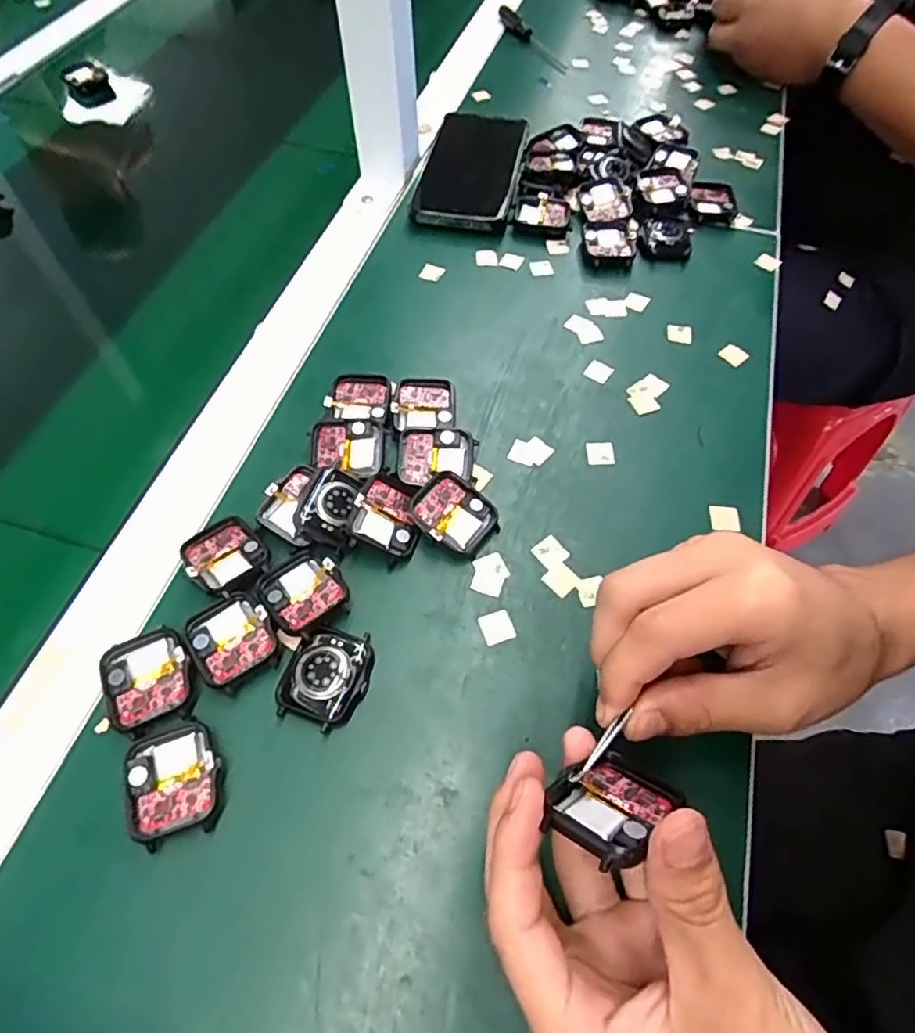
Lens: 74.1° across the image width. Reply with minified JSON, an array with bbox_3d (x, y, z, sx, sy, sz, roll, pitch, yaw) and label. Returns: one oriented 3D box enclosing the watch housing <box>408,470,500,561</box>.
[{"bbox_3d":[-0.001,-0.001,0.333,0.044,0.011,0.038,37,68,0],"label":"watch housing"}]

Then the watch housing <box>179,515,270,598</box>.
[{"bbox_3d":[-0.121,0.021,0.317,0.037,0.010,0.045,-38,65,-20],"label":"watch housing"}]

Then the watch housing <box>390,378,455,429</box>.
[{"bbox_3d":[-0.020,-0.067,0.375,0.036,0.014,0.036,1,58,1],"label":"watch housing"}]

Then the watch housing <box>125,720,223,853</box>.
[{"bbox_3d":[-0.123,0.115,0.265,0.037,0.012,0.045,-14,59,-8],"label":"watch housing"}]

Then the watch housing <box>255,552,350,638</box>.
[{"bbox_3d":[-0.078,0.040,0.310,0.039,0.014,0.043,-31,63,-17],"label":"watch housing"}]

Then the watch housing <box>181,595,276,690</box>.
[{"bbox_3d":[-0.110,0.061,0.297,0.038,0.010,0.041,-32,63,-18],"label":"watch housing"}]

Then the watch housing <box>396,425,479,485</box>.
[{"bbox_3d":[-0.013,-0.034,0.354,0.045,0.012,0.034,6,76,0],"label":"watch housing"}]

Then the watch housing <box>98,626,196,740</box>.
[{"bbox_3d":[-0.146,0.078,0.287,0.039,0.009,0.045,-23,61,-13],"label":"watch housing"}]

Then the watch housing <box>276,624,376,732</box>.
[{"bbox_3d":[-0.063,0.076,0.290,0.039,0.013,0.045,19,60,12],"label":"watch housing"}]

